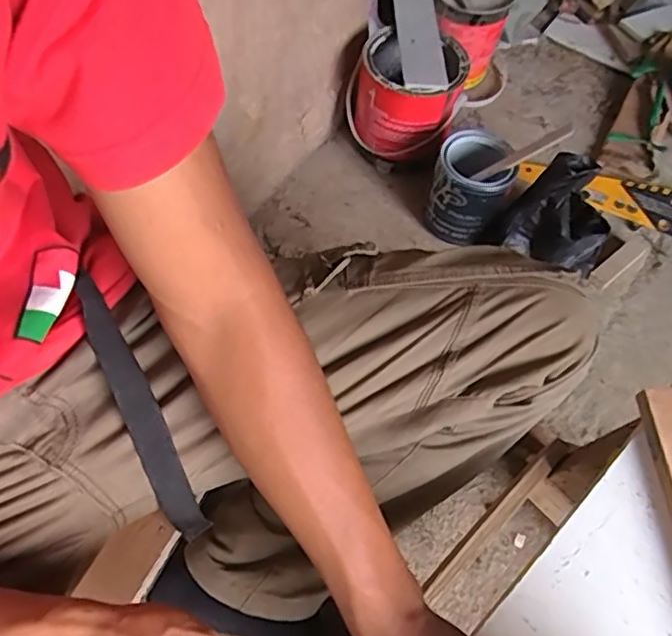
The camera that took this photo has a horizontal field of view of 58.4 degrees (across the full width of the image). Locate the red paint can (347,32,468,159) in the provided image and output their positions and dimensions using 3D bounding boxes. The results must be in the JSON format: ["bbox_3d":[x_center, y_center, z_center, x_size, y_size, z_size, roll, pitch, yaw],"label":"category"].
[{"bbox_3d":[0.100,-0.327,0.899,0.165,0.125,0.138,14,61,4],"label":"red paint can"}]

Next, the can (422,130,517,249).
[{"bbox_3d":[0.190,-0.184,0.864,0.107,0.121,0.111,28,63,12],"label":"can"}]

